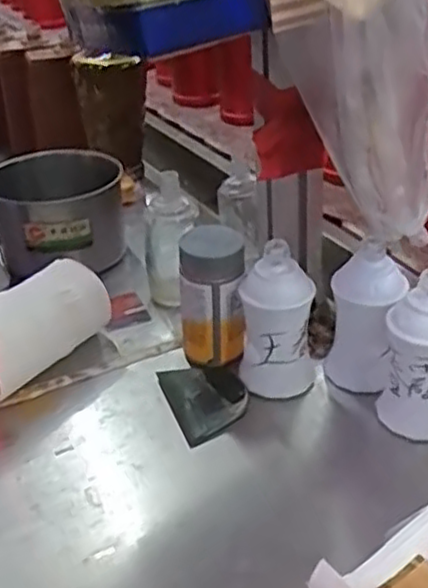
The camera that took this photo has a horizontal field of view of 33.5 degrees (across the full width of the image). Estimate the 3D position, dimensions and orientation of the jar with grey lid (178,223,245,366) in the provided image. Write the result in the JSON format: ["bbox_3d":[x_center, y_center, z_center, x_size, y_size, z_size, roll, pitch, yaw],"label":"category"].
[{"bbox_3d":[-0.002,0.003,0.573,0.055,0.108,0.042,0,33,8],"label":"jar with grey lid"}]

